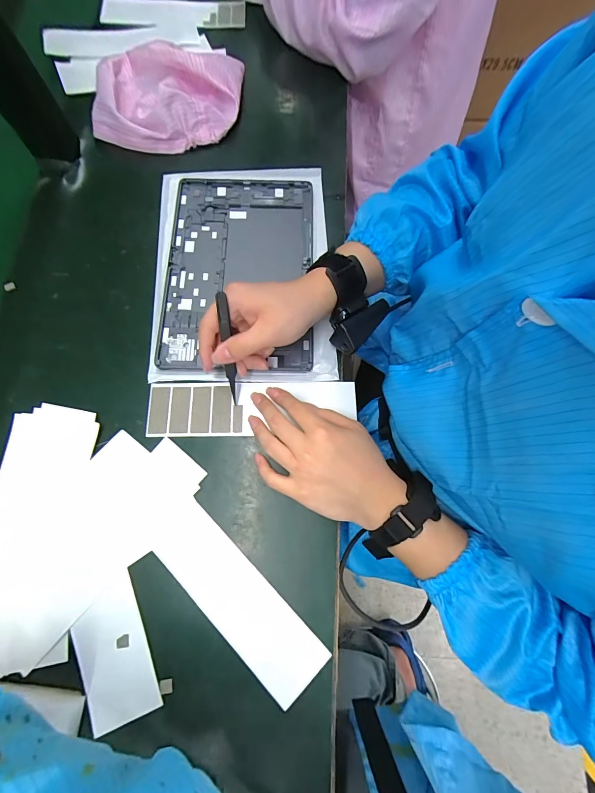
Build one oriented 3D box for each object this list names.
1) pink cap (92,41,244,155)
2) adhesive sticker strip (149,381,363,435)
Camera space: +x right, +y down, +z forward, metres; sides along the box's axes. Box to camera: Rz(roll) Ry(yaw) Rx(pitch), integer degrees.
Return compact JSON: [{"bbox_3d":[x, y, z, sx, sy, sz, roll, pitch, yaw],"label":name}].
[{"bbox_3d":[-0.174,-0.417,0.459,0.190,0.041,0.186,10,75,2],"label":"pink cap"},{"bbox_3d":[-0.047,0.012,0.355,0.215,0.006,0.056,-1,74,0],"label":"adhesive sticker strip"}]

